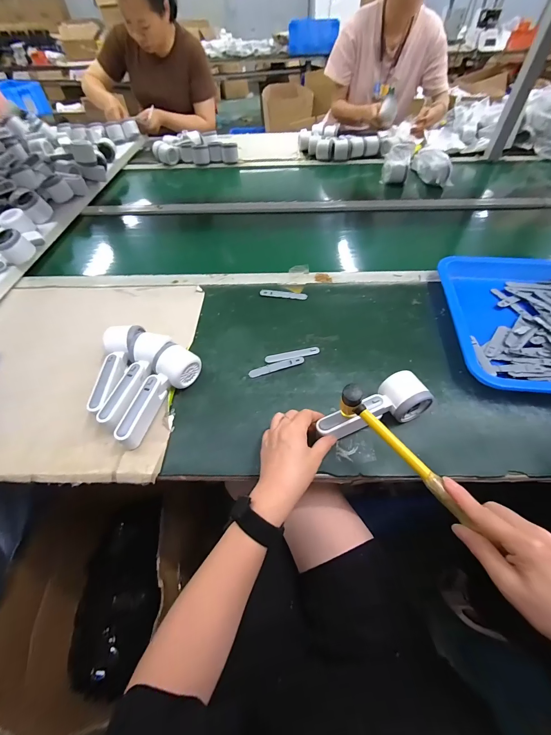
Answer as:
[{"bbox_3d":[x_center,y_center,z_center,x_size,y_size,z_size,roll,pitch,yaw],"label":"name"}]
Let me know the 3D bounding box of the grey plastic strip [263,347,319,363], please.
[{"bbox_3d":[0.030,-0.022,0.523,0.094,0.009,0.018,-12,52,-7],"label":"grey plastic strip"}]

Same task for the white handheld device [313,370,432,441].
[{"bbox_3d":[0.132,0.060,0.424,0.162,0.047,0.054,-20,55,-9],"label":"white handheld device"}]

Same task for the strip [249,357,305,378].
[{"bbox_3d":[0.002,-0.001,0.506,0.095,0.005,0.014,-16,52,-10],"label":"strip"}]

